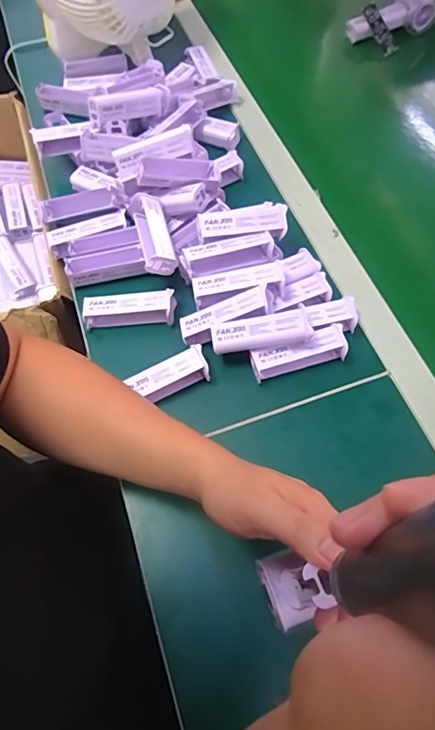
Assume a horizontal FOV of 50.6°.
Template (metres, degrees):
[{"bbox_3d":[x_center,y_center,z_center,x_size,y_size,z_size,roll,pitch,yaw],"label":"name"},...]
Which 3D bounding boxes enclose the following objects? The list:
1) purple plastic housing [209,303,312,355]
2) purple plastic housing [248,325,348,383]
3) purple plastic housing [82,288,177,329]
[{"bbox_3d":[0.044,-0.034,0.471,0.099,0.017,0.036,-6,98,8],"label":"purple plastic housing"},{"bbox_3d":[0.085,-0.011,0.484,0.098,0.028,0.028,-15,62,-5],"label":"purple plastic housing"},{"bbox_3d":[-0.100,-0.063,0.522,0.100,0.031,0.029,-1,62,2],"label":"purple plastic housing"}]

